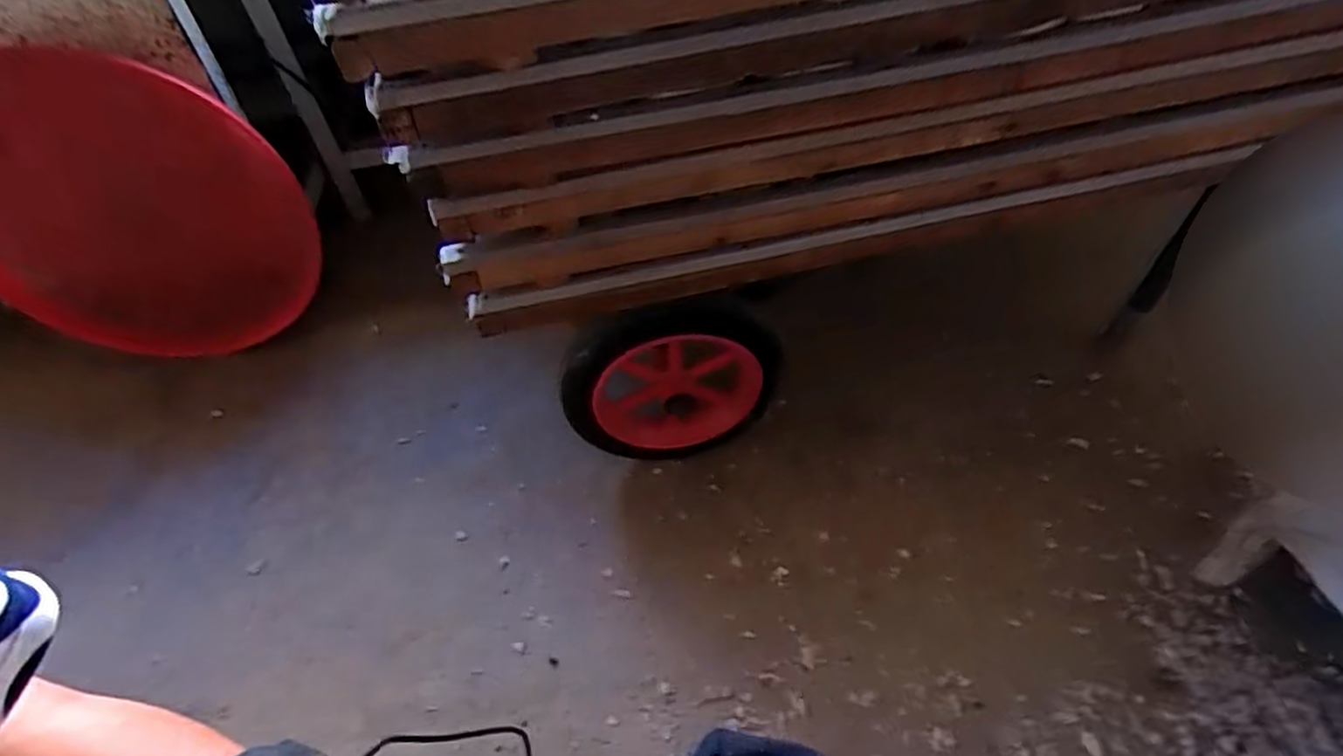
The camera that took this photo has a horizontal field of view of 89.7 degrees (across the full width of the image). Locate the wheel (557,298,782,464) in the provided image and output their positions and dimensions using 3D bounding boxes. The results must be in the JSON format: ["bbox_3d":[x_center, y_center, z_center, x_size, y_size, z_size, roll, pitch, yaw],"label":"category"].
[{"bbox_3d":[0.008,0.011,0.872,0.289,0.283,0.072,-15,48,-7],"label":"wheel"}]

